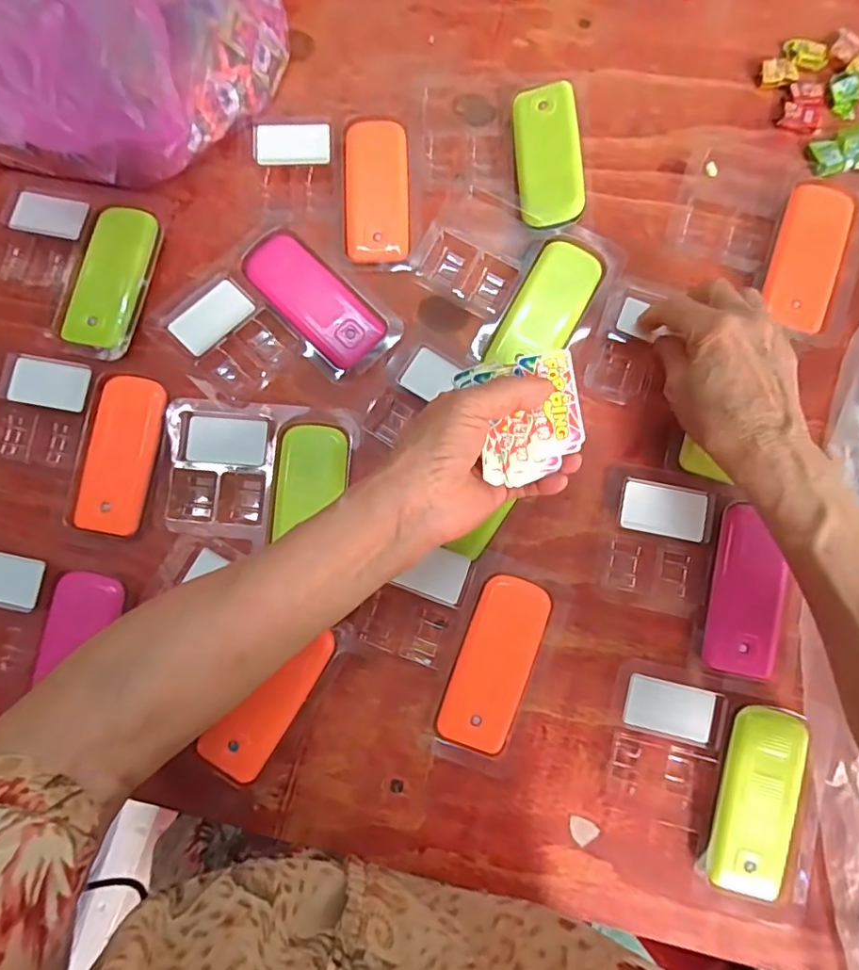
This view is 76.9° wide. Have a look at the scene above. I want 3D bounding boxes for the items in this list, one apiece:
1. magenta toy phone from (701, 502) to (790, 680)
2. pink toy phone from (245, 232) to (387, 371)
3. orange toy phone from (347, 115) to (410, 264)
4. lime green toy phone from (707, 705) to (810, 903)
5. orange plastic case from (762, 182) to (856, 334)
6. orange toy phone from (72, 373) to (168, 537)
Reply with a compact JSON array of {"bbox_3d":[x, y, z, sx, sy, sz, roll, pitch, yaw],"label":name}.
[{"bbox_3d":[0.200,0.067,0.339,0.043,0.017,0.100,11,80,3],"label":"magenta toy phone"},{"bbox_3d":[-0.079,-0.128,0.373,0.106,0.010,0.045,43,83,8],"label":"pink toy phone"},{"bbox_3d":[-0.038,-0.211,0.387,0.043,0.015,0.103,-1,79,1],"label":"orange toy phone"},{"bbox_3d":[0.194,0.187,0.322,0.044,0.018,0.103,14,80,3],"label":"lime green toy phone"},{"bbox_3d":[0.266,-0.161,0.382,0.045,0.015,0.104,16,80,4],"label":"orange plastic case"},{"bbox_3d":[-0.204,-0.021,0.356,0.043,0.010,0.103,11,80,3],"label":"orange toy phone"}]

